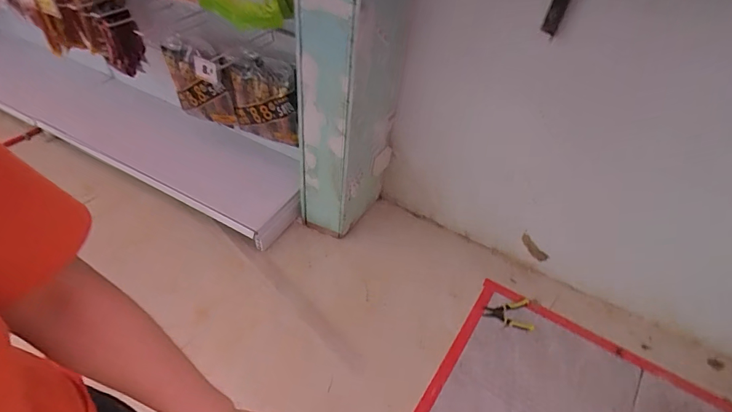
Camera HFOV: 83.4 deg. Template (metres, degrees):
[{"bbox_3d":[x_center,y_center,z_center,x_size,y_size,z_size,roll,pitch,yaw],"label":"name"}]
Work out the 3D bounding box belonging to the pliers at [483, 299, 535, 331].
[{"bbox_3d":[0.479,0.367,1.385,0.155,0.017,0.101,1,51,-1],"label":"pliers"}]

